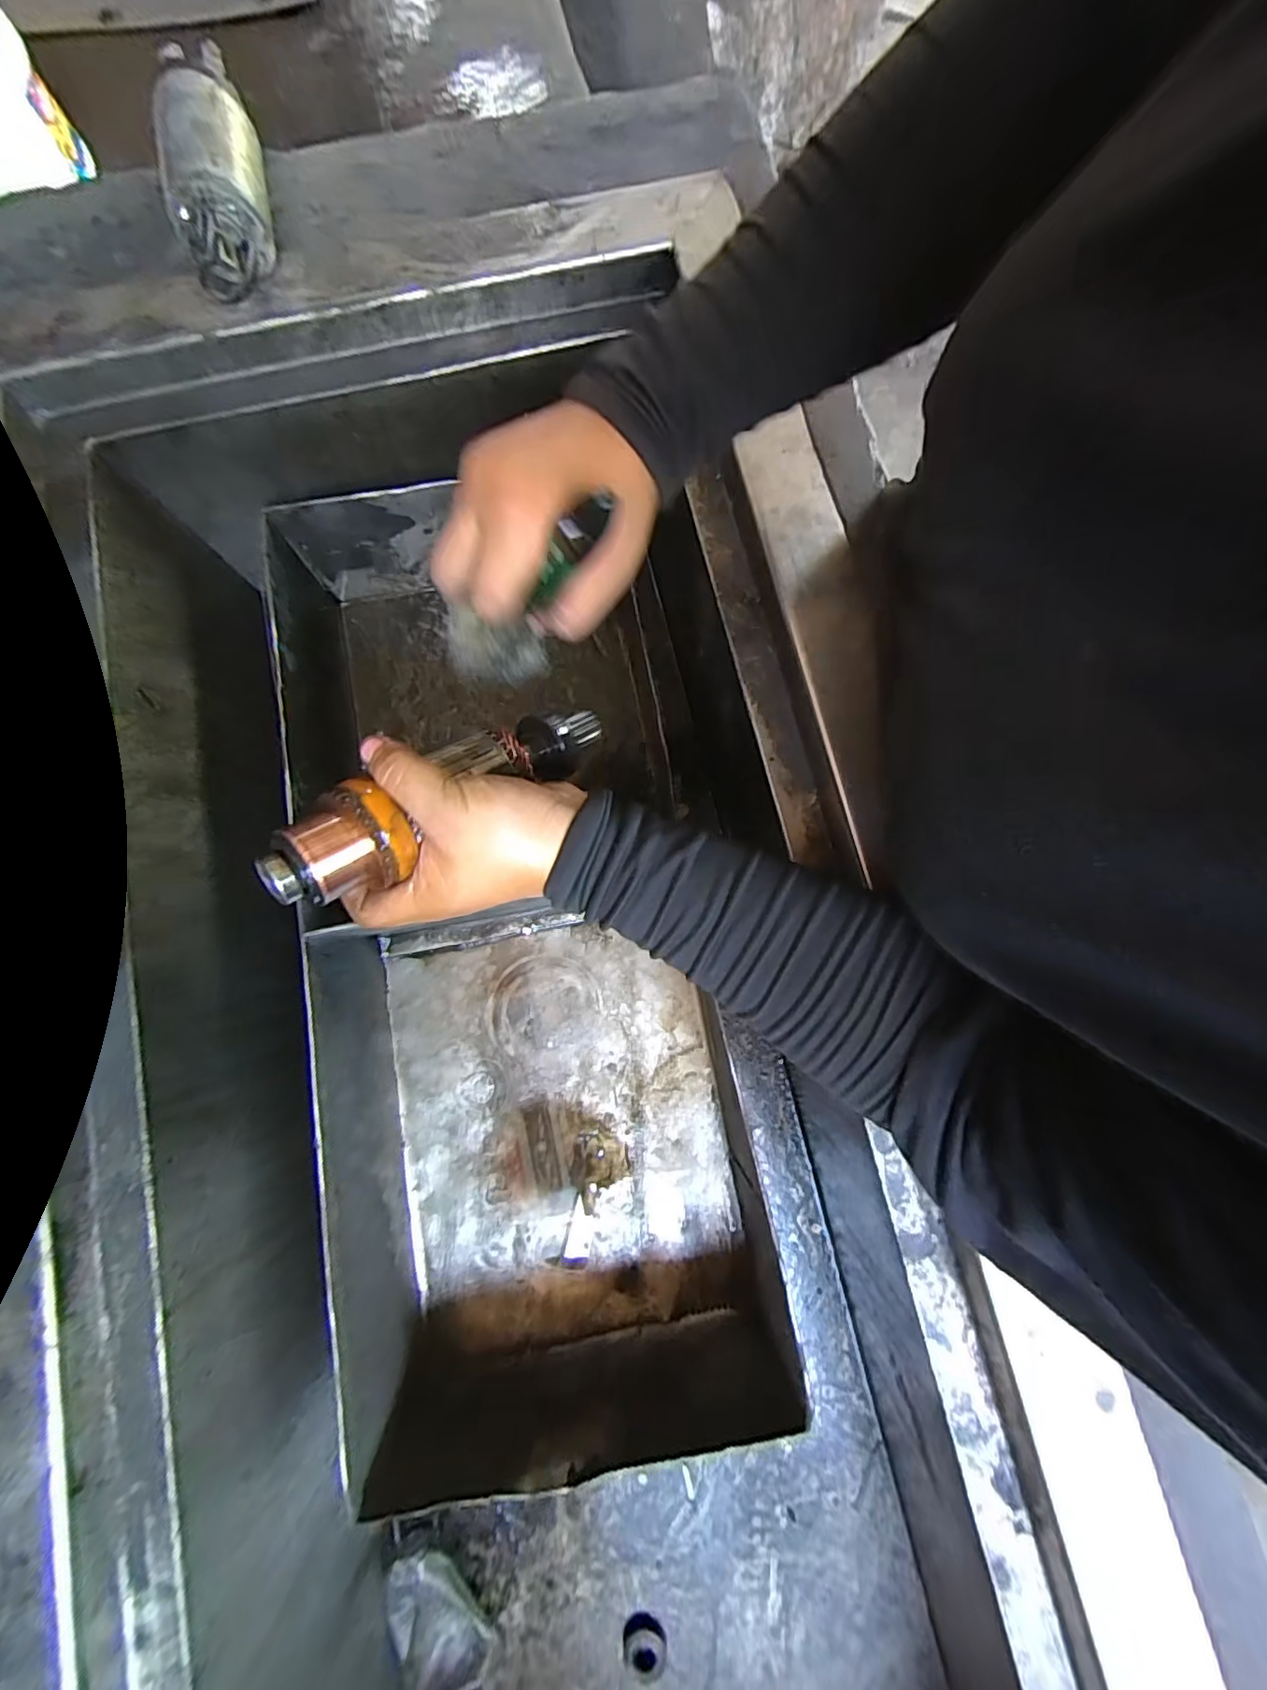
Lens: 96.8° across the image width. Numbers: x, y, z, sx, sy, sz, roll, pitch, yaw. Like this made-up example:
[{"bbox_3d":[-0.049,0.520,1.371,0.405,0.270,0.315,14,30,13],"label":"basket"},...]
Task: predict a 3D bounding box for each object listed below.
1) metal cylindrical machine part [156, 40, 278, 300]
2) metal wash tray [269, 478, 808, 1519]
[{"bbox_3d":[-0.251,-0.408,0.340,0.051,0.055,0.127,-9,80,-2],"label":"metal cylindrical machine part"},{"bbox_3d":[-0.092,0.058,0.442,0.284,0.125,0.674,-12,80,-2],"label":"metal wash tray"}]

